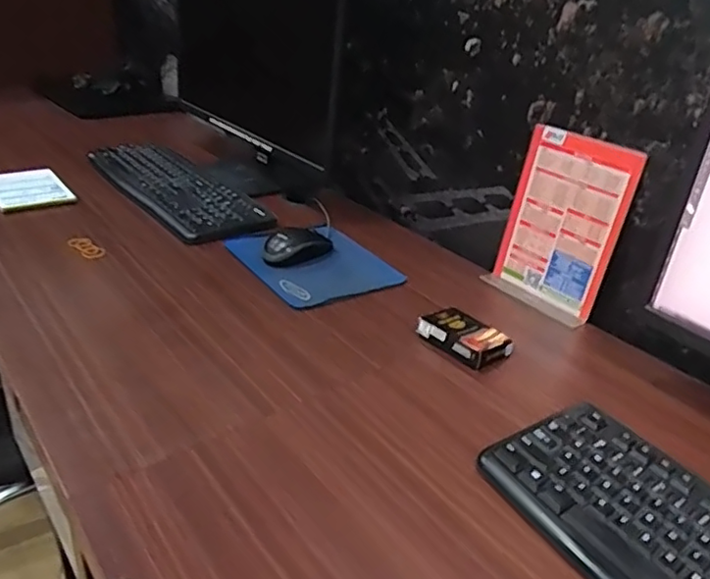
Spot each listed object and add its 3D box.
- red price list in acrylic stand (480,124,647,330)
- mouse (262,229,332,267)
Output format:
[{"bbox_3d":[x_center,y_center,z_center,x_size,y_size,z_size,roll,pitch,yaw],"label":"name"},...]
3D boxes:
[{"bbox_3d":[0.254,-0.078,0.760,0.062,0.207,0.144,-19,36,-32],"label":"red price list in acrylic stand"},{"bbox_3d":[-0.076,-0.062,0.829,0.052,0.031,0.097,25,37,34],"label":"mouse"}]

